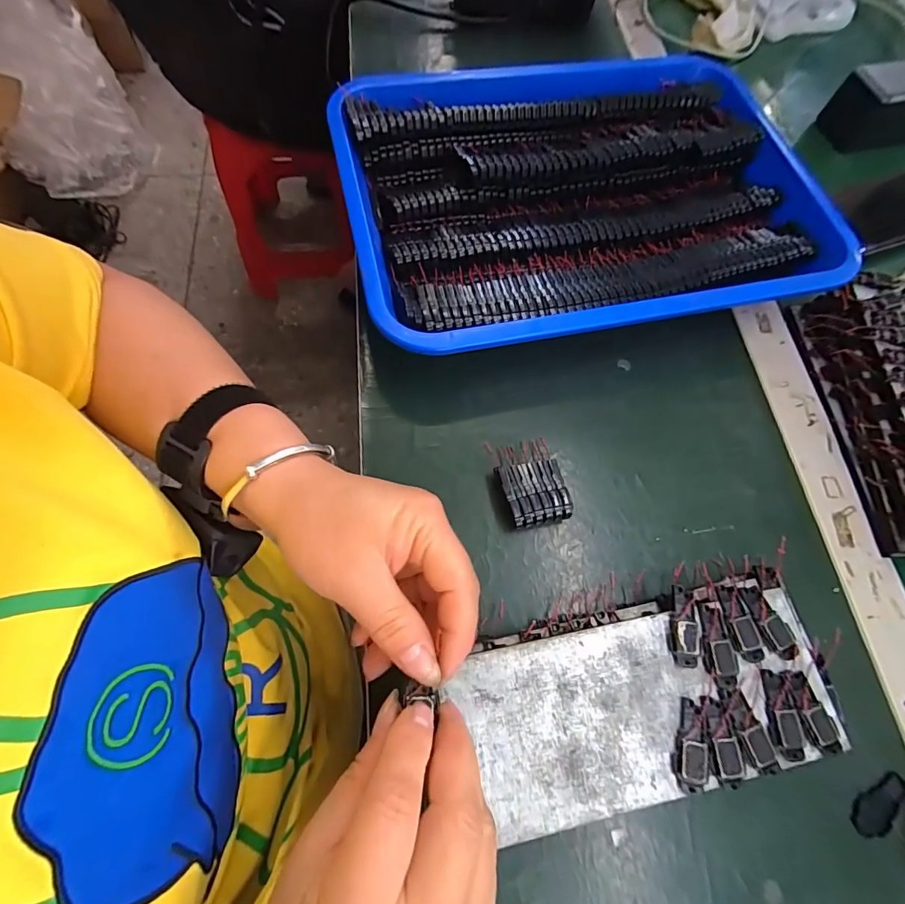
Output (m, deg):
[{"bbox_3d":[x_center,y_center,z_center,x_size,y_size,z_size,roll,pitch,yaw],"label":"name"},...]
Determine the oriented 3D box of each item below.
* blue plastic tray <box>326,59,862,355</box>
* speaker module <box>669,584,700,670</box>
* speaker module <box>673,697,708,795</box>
[{"bbox_3d":[0.103,-0.199,0.352,0.365,0.052,0.262,-12,70,-7],"label":"blue plastic tray"},{"bbox_3d":[0.122,0.091,0.236,0.014,0.004,0.040,8,69,0],"label":"speaker module"},{"bbox_3d":[0.116,0.142,0.216,0.014,0.006,0.039,17,69,4],"label":"speaker module"}]

